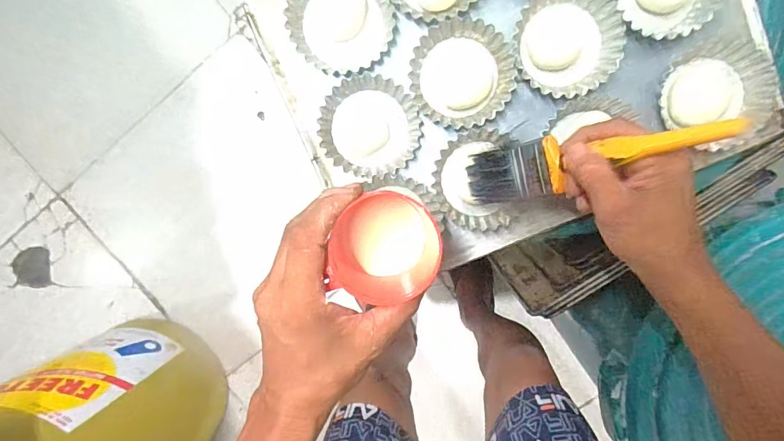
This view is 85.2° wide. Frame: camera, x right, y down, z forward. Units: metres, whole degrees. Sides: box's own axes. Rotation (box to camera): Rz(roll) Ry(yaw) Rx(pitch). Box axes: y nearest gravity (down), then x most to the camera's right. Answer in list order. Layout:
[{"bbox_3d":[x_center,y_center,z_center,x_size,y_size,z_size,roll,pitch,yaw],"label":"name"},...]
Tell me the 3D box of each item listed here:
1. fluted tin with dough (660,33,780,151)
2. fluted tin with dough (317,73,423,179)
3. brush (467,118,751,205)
[{"bbox_3d":[0.313,-0.122,0.409,0.095,0.026,0.101,0,99,2],"label":"fluted tin with dough"},{"bbox_3d":[-0.021,-0.093,0.426,0.097,0.026,0.095,0,99,2],"label":"fluted tin with dough"},{"bbox_3d":[0.143,-0.046,0.334,0.018,0.210,0.047,-25,100,-35],"label":"brush"}]

